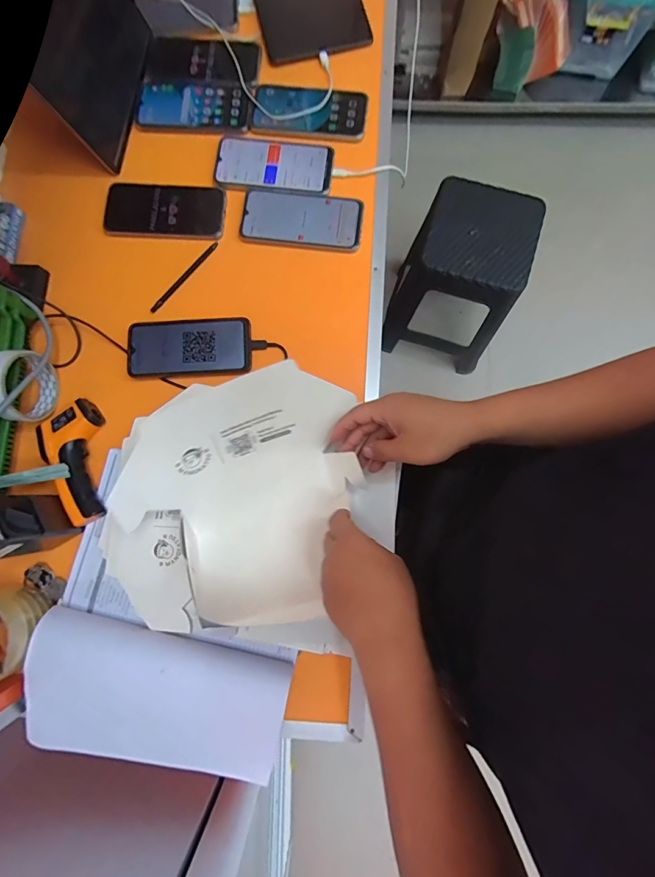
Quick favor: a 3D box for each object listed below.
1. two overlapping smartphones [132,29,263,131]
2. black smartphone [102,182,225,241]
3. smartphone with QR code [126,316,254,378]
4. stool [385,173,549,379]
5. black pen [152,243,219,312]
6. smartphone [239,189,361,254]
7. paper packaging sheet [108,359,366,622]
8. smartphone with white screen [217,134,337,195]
[{"bbox_3d":[-0.199,-0.545,0.597,0.174,0.012,0.168,4,79,2],"label":"two overlapping smartphones"},{"bbox_3d":[-0.235,-0.327,0.564,0.170,0.011,0.087,5,80,2],"label":"black smartphone"},{"bbox_3d":[-0.187,-0.123,0.527,0.163,0.009,0.076,-3,79,1],"label":"smartphone with QR code"},{"bbox_3d":[0.384,-0.471,1.190,0.321,0.434,0.304,16,81,4],"label":"stool"},{"bbox_3d":[-0.202,-0.228,0.552,0.012,0.009,0.132,38,82,8],"label":"black pen"},{"bbox_3d":[-0.037,-0.312,0.552,0.168,0.006,0.083,6,80,2],"label":"smartphone"},{"bbox_3d":[-0.085,0.051,0.431,0.215,0.104,0.266,20,80,5],"label":"paper packaging sheet"},{"bbox_3d":[-0.078,-0.401,0.570,0.168,0.006,0.082,8,81,2],"label":"smartphone with white screen"}]

